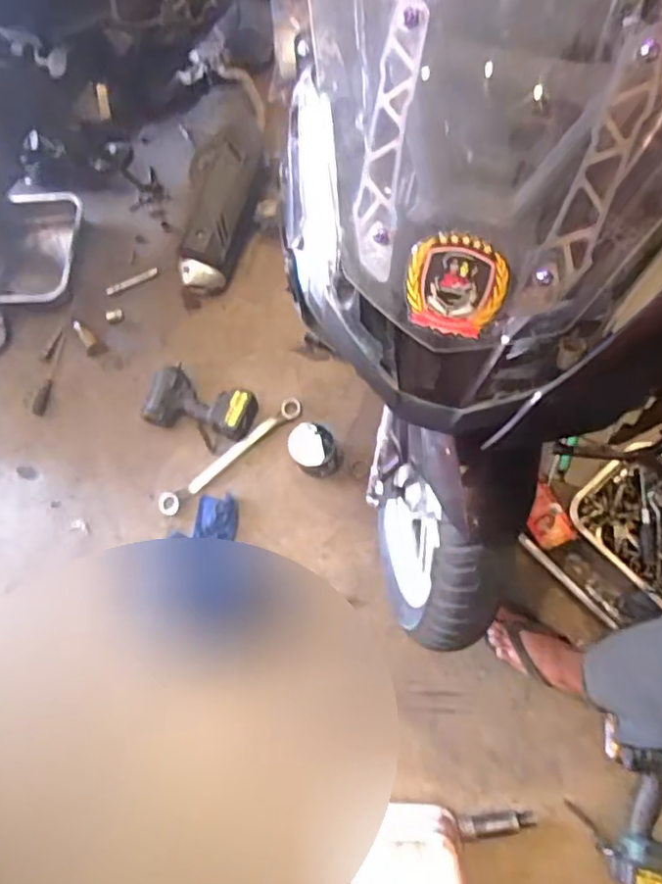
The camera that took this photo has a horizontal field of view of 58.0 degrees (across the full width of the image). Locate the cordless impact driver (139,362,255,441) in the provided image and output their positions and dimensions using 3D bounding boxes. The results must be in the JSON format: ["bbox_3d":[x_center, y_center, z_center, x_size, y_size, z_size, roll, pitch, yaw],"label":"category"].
[{"bbox_3d":[-0.328,-0.099,1.467,0.272,0.062,0.141,16,70,10],"label":"cordless impact driver"}]

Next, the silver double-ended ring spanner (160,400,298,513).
[{"bbox_3d":[-0.239,0.031,1.444,0.411,0.021,0.049,-40,71,-11],"label":"silver double-ended ring spanner"}]

